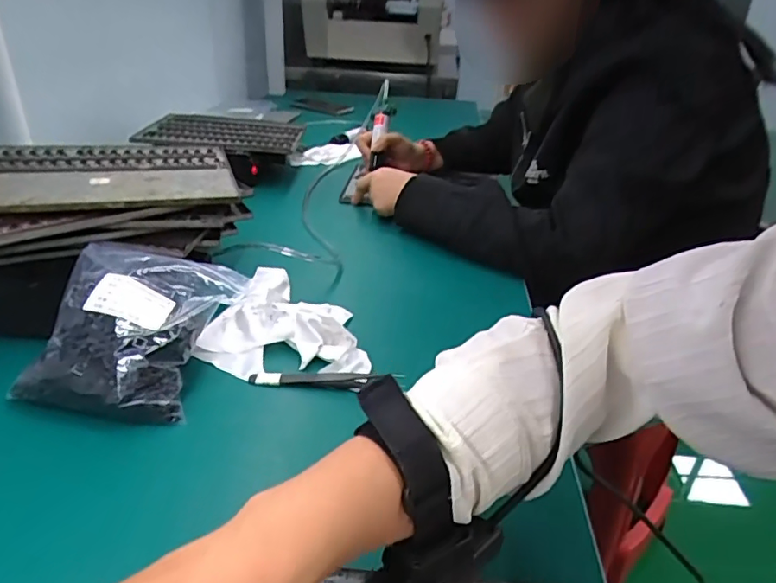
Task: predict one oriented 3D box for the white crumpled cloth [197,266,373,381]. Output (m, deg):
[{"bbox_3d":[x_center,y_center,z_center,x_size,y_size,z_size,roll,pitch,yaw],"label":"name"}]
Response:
[{"bbox_3d":[-0.096,0.018,0.536,0.148,0.031,0.182,2,30,-3],"label":"white crumpled cloth"}]

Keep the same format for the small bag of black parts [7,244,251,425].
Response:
[{"bbox_3d":[-0.208,0.026,0.454,0.127,0.074,0.152,7,30,6],"label":"small bag of black parts"}]

